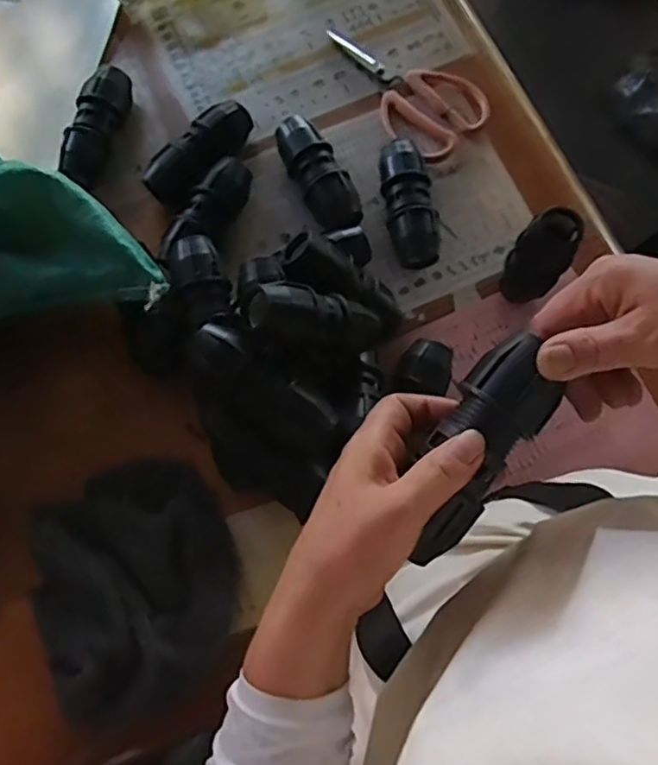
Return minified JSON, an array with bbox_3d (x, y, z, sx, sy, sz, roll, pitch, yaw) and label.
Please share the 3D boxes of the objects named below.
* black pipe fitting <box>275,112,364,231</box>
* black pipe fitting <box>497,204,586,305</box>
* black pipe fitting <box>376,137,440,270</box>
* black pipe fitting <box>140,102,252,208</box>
[{"bbox_3d":[-0.009,-0.192,0.590,0.049,0.044,0.124,-25,77,-4],"label":"black pipe fitting"},{"bbox_3d":[0.175,-0.101,0.537,0.044,0.119,0.038,39,80,10],"label":"black pipe fitting"},{"bbox_3d":[0.072,-0.161,0.581,0.042,0.048,0.114,-8,76,0],"label":"black pipe fitting"},{"bbox_3d":[-0.121,-0.215,0.597,0.047,0.040,0.113,43,81,10],"label":"black pipe fitting"}]

